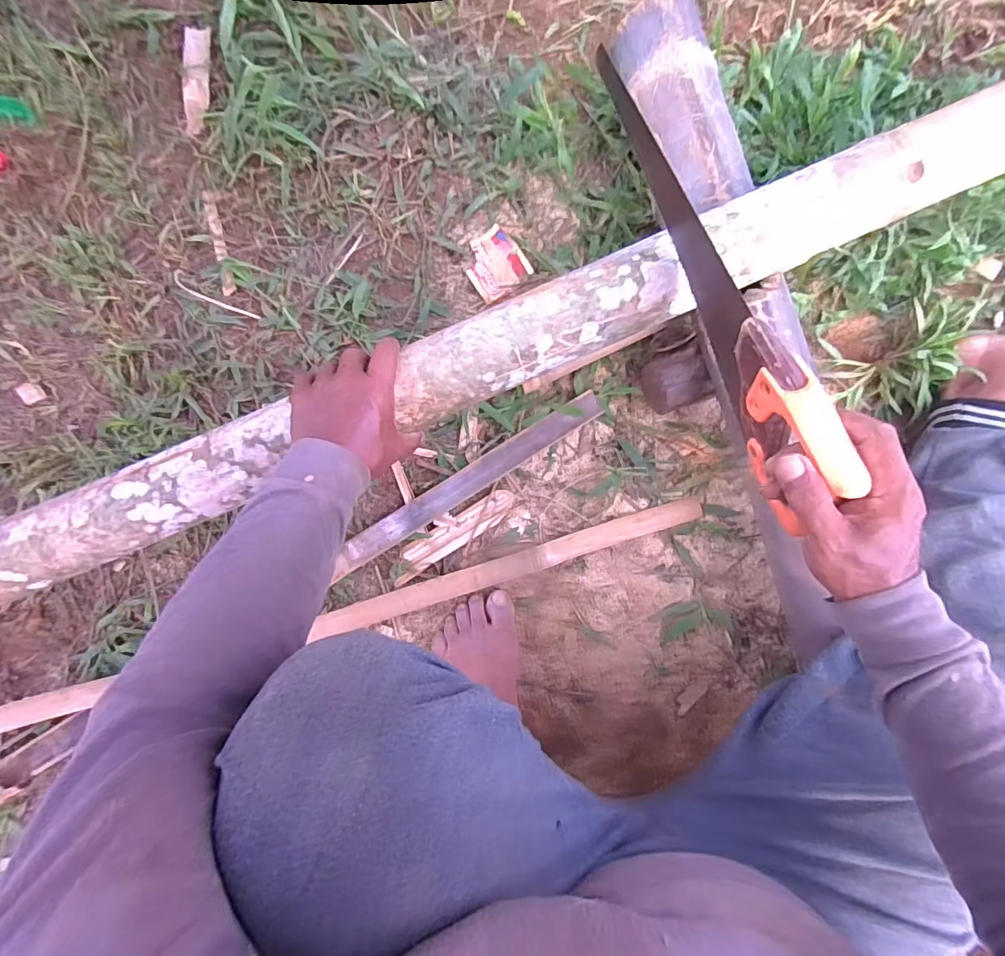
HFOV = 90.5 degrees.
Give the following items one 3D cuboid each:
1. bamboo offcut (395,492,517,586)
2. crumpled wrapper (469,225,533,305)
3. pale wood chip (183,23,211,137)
[{"bbox_3d":[-0.064,0.069,0.630,0.172,0.008,0.043,-34,83,-1],"label":"bamboo offcut"},{"bbox_3d":[-0.009,-0.283,0.661,0.075,0.014,0.090,-33,83,-1],"label":"crumpled wrapper"},{"bbox_3d":[-0.447,-0.580,0.724,0.039,0.014,0.184,-6,83,3],"label":"pale wood chip"}]

